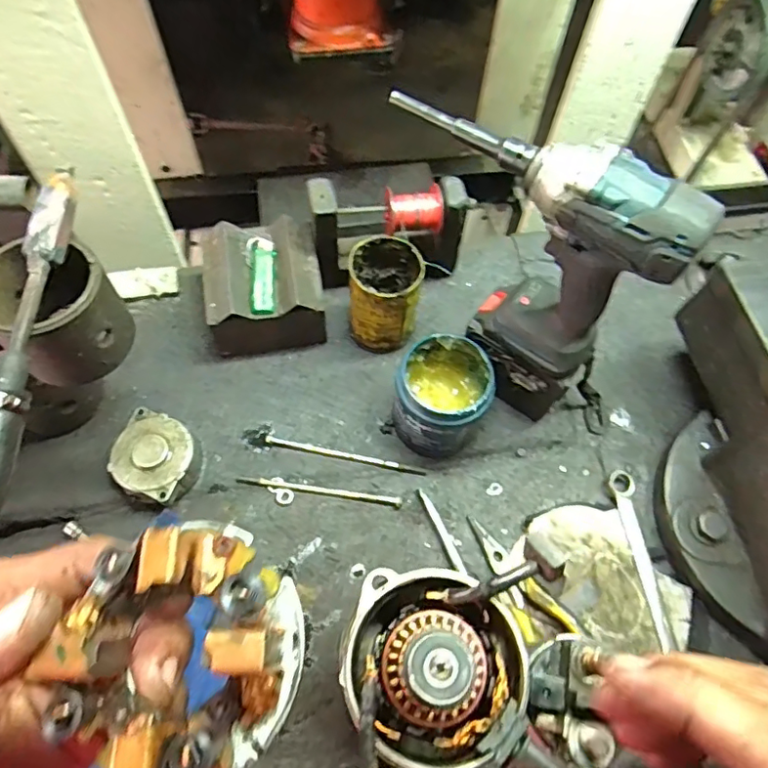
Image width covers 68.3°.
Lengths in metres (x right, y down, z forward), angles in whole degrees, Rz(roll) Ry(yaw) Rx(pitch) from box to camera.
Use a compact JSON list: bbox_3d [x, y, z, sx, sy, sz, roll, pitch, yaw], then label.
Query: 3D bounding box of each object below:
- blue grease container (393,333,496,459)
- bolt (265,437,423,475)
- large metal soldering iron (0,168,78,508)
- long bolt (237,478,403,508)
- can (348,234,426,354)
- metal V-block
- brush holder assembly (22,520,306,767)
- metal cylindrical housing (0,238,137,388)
[{"bbox_3d":[0.057,0.014,0.568,0.091,0.101,0.098,1,62,-2],"label":"blue grease container"},{"bbox_3d":[-0.040,0.074,0.587,0.164,0.010,0.009,10,63,4],"label":"bolt"},{"bbox_3d":[-0.237,-0.028,0.369,0.028,0.033,0.269,2,62,-1],"label":"large metal soldering iron"},{"bbox_3d":[-0.064,0.106,0.569,0.164,0.004,0.010,8,62,2],"label":"long bolt"},{"bbox_3d":[0.001,-0.093,0.609,0.071,0.111,0.071,1,62,-2],"label":"can"},{"bbox_3d":[-0.131,-0.103,0.620,0.122,0.096,0.122,-11,63,-8],"label":"metal V-block"},{"bbox_3d":[-0.060,0.076,0.167,0.070,0.028,0.066,1,62,-2],"label":"brush holder assembly"},{"bbox_3d":[-0.249,-0.053,0.422,0.083,0.085,0.088,1,62,-2],"label":"metal cylindrical housing"}]

